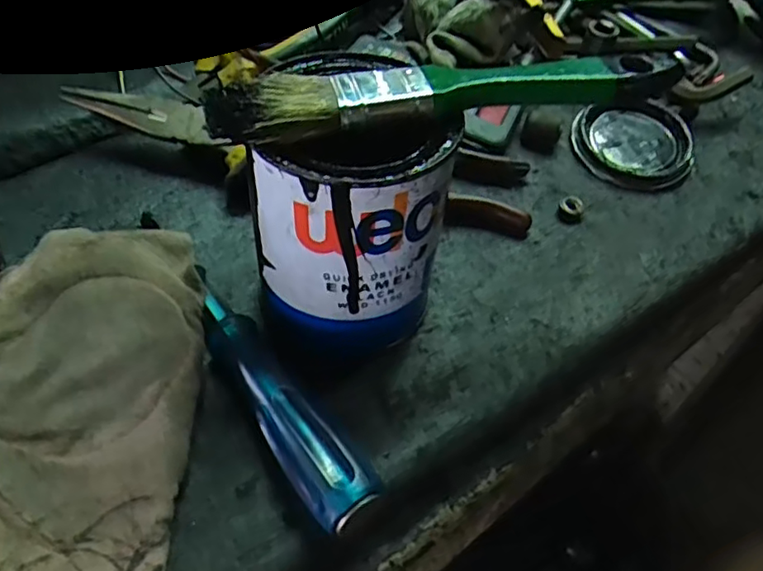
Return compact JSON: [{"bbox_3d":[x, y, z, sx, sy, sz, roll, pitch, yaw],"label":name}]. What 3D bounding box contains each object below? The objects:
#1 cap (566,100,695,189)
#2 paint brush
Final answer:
[{"bbox_3d":[0.161,-0.091,0.393,0.071,0.018,0.069,3,49,-4],"label":"cap"},{"bbox_3d":[0.021,-0.072,0.230,0.165,0.014,0.023,-8,51,-14],"label":"paint brush"}]

